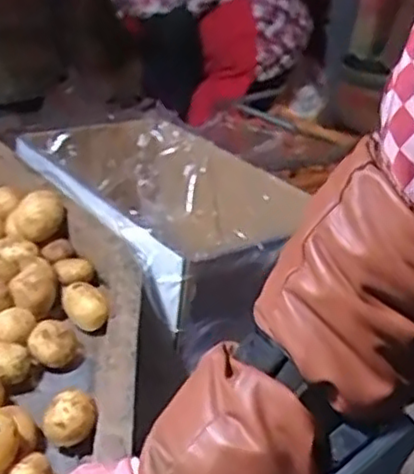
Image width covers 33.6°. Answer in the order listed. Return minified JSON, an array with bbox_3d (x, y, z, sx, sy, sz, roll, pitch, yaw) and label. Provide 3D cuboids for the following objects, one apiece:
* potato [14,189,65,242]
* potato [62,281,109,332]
[{"bbox_3d":[-0.187,-0.028,0.765,0.052,0.040,0.051,-2,31,-15],"label":"potato"},{"bbox_3d":[-0.123,0.068,0.685,0.035,0.026,0.052,-9,34,-25],"label":"potato"}]

